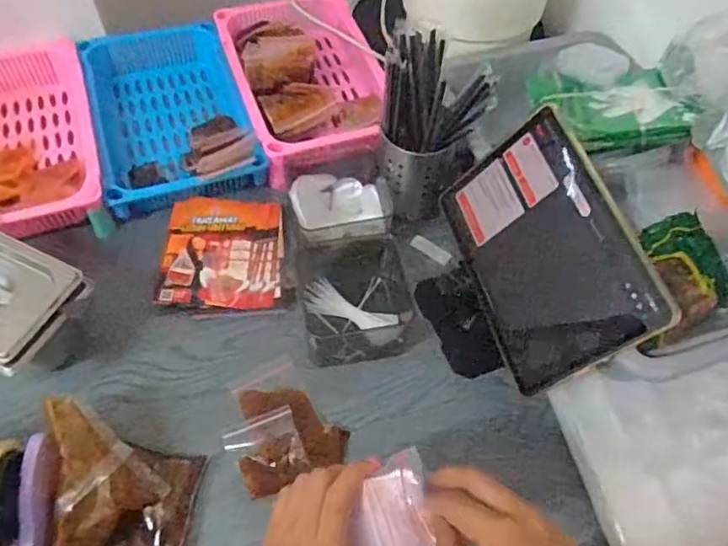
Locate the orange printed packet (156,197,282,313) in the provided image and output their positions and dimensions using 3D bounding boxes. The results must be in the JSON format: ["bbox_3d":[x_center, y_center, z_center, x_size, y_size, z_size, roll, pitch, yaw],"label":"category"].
[{"bbox_3d":[-0.165,-0.029,0.703,0.136,0.016,0.156,1,58,-2],"label":"orange printed packet"}]

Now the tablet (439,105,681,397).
[{"bbox_3d":[0.175,-0.027,0.587,0.015,0.164,0.254,10,51,-42],"label":"tablet"}]

